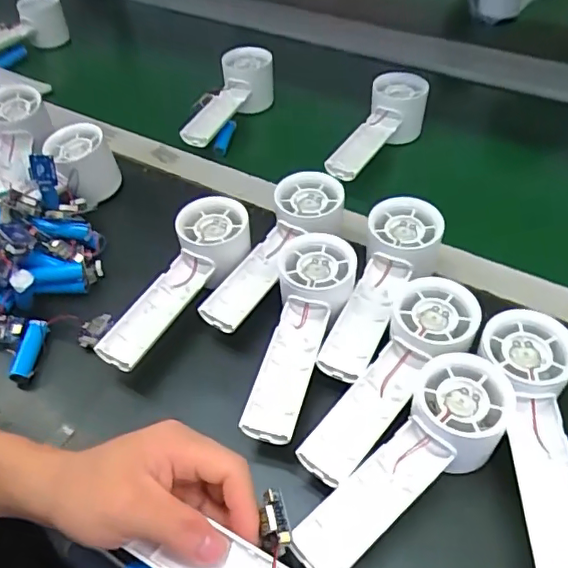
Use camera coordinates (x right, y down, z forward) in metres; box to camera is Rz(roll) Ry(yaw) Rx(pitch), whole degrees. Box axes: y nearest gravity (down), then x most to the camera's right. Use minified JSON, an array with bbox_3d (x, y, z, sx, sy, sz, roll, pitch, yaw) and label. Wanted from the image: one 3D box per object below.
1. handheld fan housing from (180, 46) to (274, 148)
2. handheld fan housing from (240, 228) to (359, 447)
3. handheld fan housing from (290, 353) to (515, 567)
[{"bbox_3d":[-0.068,-0.207,0.629,0.050,0.061,0.152,27,56,24],"label":"handheld fan housing"},{"bbox_3d":[0.010,0.035,0.400,0.055,0.031,0.159,13,64,12],"label":"handheld fan housing"},{"bbox_3d":[0.074,0.110,0.342,0.160,0.052,0.059,-41,58,-10],"label":"handheld fan housing"}]

